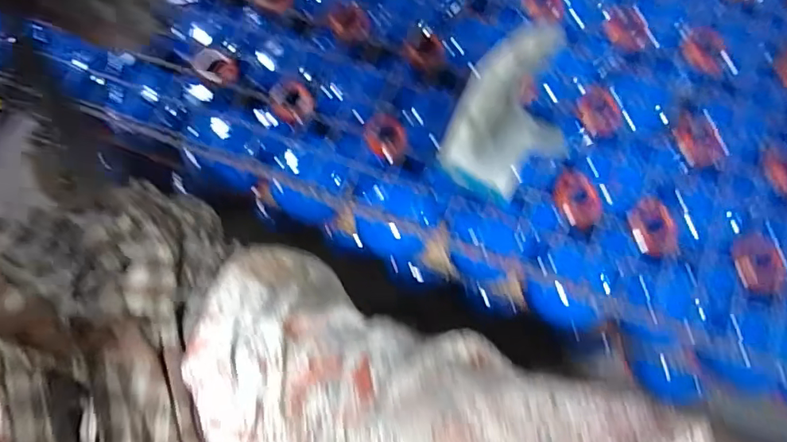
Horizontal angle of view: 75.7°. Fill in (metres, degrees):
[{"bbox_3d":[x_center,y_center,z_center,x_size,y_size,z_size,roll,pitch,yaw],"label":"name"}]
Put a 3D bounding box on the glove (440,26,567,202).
[{"bbox_3d":[0.124,-0.106,0.508,0.108,0.065,0.172,24,76,6],"label":"glove"}]

